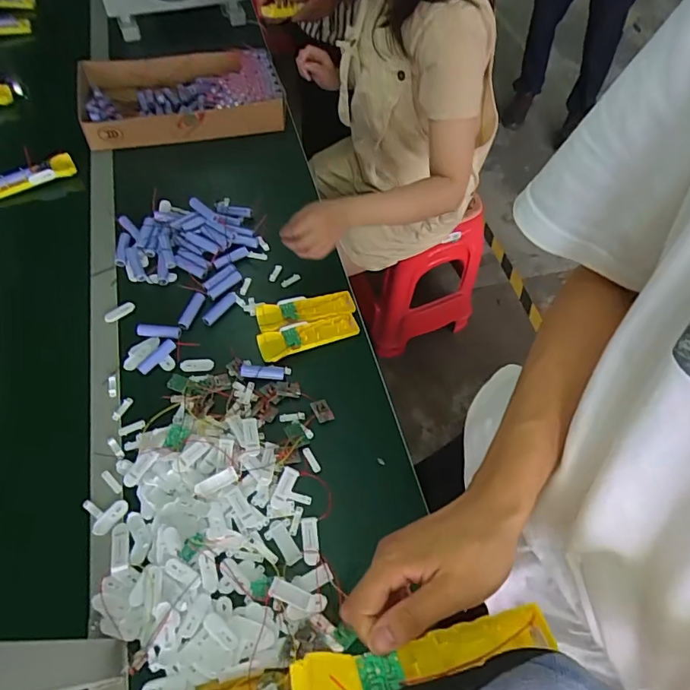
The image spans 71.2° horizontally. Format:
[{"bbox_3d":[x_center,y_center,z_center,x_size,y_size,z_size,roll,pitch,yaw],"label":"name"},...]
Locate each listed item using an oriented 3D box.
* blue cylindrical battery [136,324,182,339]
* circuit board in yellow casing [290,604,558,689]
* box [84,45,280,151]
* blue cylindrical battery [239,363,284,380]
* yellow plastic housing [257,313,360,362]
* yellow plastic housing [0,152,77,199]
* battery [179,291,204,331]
[{"bbox_3d":[-0.295,-0.023,0.765,0.066,0.017,0.017,3,59,0],"label":"blue cylindrical battery"},{"bbox_3d":[0.049,0.193,0.292,0.161,0.028,0.042,-6,58,-20],"label":"circuit board in yellow casing"},{"bbox_3d":[-0.332,-0.510,0.989,0.392,0.112,0.185,-10,60,-7],"label":"box"},{"bbox_3d":[-0.128,0.041,0.736,0.067,0.015,0.022,3,59,0],"label":"blue cylindrical battery"},{"bbox_3d":[-0.057,-0.015,0.773,0.160,0.021,0.048,-17,61,-11],"label":"yellow plastic housing"},{"bbox_3d":[-0.582,-0.311,0.893,0.153,0.033,0.039,-28,64,-17],"label":"yellow plastic housing"},{"bbox_3d":[-0.254,-0.056,0.793,0.019,0.019,0.071,18,60,9],"label":"battery"}]

